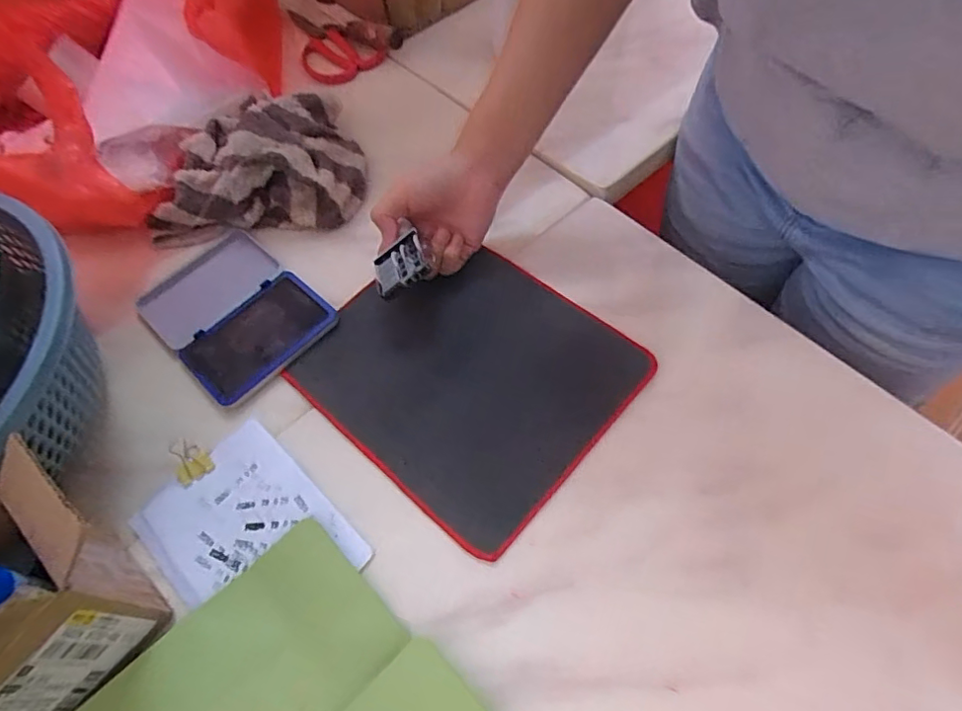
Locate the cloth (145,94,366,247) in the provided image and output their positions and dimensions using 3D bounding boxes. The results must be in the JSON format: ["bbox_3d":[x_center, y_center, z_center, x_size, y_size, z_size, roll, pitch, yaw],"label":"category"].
[{"bbox_3d":[-0.220,-0.216,0.586,0.201,0.058,0.200,-2,59,5],"label":"cloth"}]

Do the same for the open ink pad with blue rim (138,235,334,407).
[{"bbox_3d":[-0.223,-0.039,0.523,0.170,0.016,0.121,38,70,24],"label":"open ink pad with blue rim"}]

